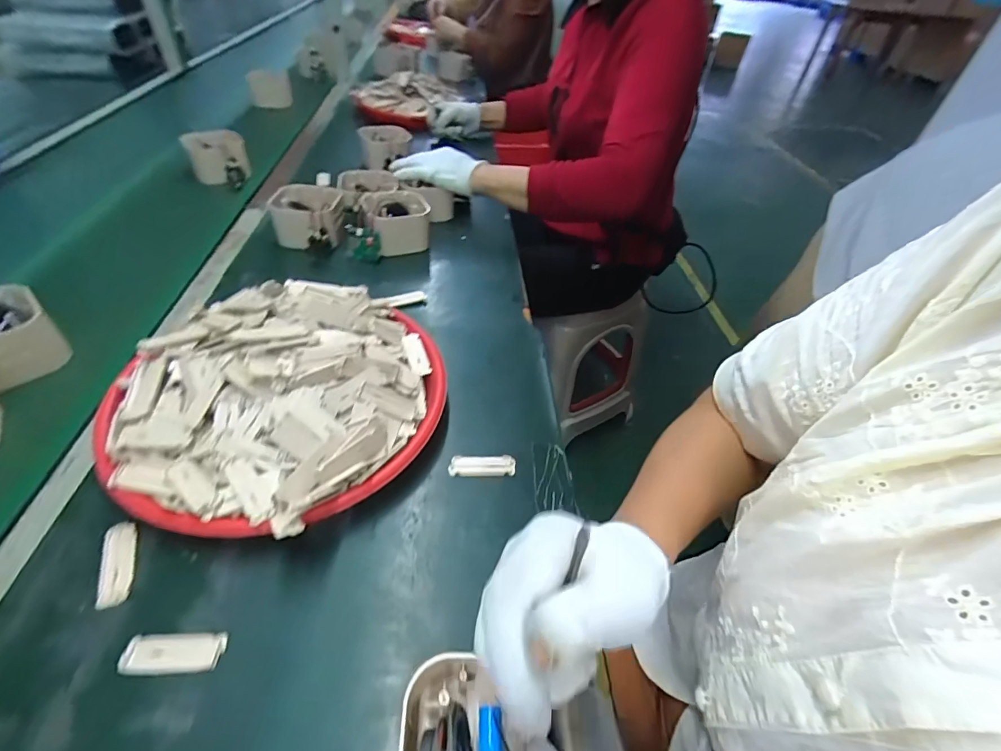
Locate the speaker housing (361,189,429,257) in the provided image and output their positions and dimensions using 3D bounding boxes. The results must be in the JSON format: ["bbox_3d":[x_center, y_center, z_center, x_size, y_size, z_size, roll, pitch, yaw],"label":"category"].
[{"bbox_3d":[-0.155,-0.229,0.670,0.086,0.062,0.092,-18,50,-21],"label":"speaker housing"}]

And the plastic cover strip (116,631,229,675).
[{"bbox_3d":[-0.214,0.181,0.292,0.060,0.004,0.023,1,45,-5],"label":"plastic cover strip"}]

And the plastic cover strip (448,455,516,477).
[{"bbox_3d":[-0.017,0.084,0.415,0.061,0.004,0.022,0,45,-6],"label":"plastic cover strip"}]

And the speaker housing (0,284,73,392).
[{"bbox_3d":[-0.494,-0.033,0.442,0.092,0.066,0.103,29,50,21],"label":"speaker housing"}]

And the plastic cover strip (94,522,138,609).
[{"bbox_3d":[-0.281,0.137,0.327,0.020,0.005,0.062,-15,49,-20],"label":"plastic cover strip"}]

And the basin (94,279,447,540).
[{"bbox_3d":[-0.192,0.009,0.410,0.259,0.090,0.275,3,45,-3],"label":"basin"}]

